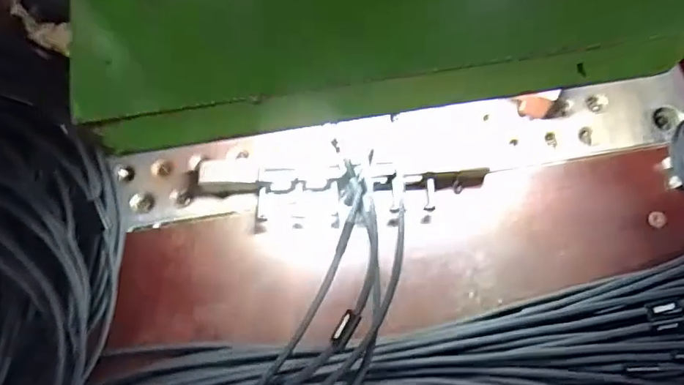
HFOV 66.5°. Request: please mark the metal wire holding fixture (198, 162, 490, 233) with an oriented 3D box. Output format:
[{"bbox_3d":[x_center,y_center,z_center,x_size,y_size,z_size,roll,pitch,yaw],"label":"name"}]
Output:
[{"bbox_3d":[0.002,0.002,0.321,0.174,0.022,0.036,0,71,0],"label":"metal wire holding fixture"}]

